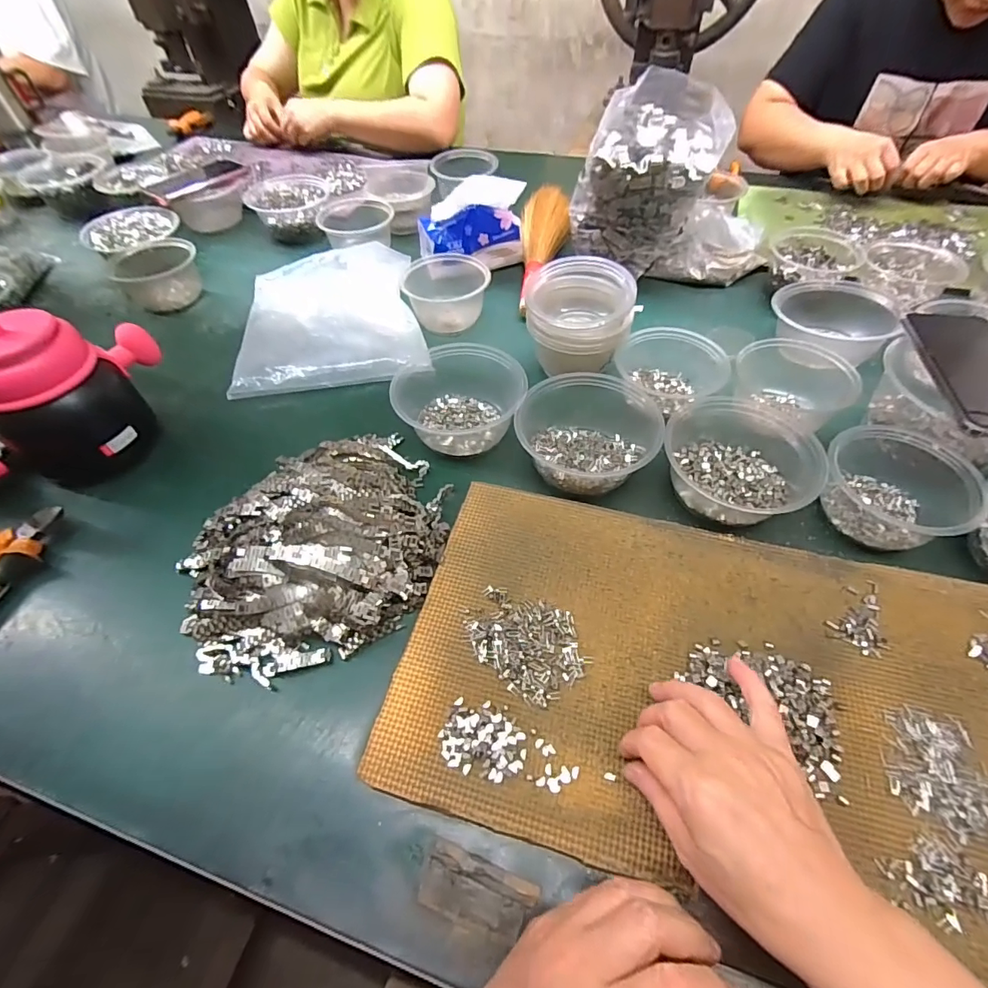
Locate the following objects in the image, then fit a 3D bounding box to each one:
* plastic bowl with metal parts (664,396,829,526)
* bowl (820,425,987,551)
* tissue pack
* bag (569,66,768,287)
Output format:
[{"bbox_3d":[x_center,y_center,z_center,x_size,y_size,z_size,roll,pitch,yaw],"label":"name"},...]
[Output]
[{"bbox_3d":[0.230,-0.036,0.451,0.134,0.049,0.133,-1,55,2],"label":"plastic bowl with metal parts"},{"bbox_3d":[0.356,-0.010,0.418,0.104,0.058,0.110,-1,55,2],"label":"bowl"},{"bbox_3d":[-0.031,-0.387,0.698,0.149,0.104,0.065,-11,55,-5],"label":"tissue pack"},{"bbox_3d":[0.242,-0.422,0.657,0.251,0.194,0.145,0,55,2],"label":"bag"}]

